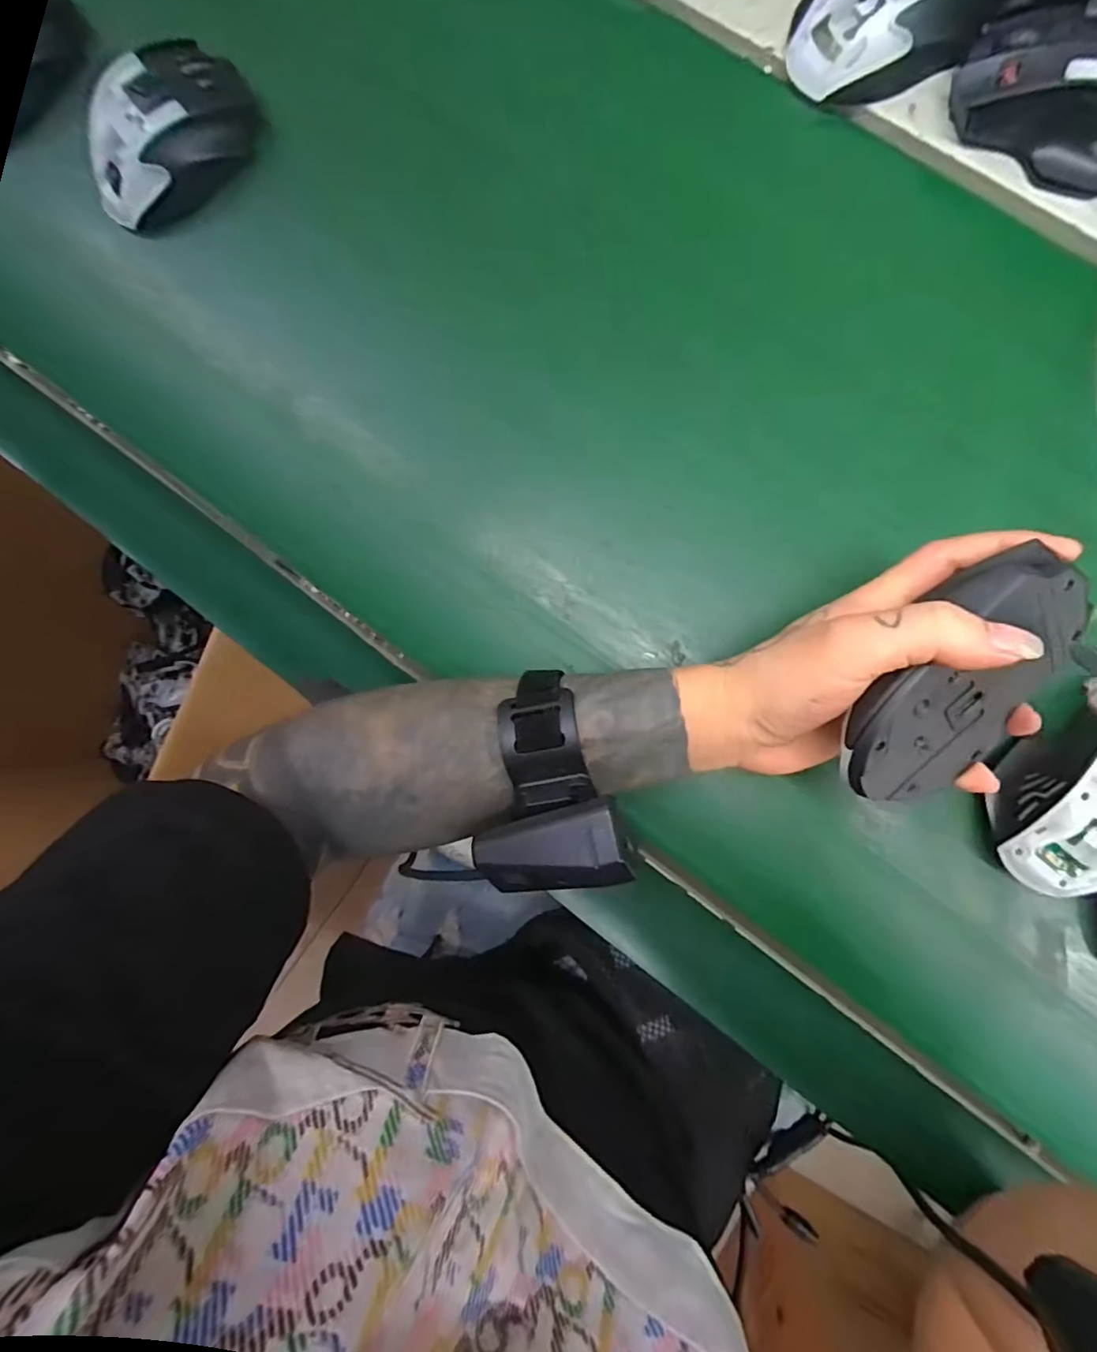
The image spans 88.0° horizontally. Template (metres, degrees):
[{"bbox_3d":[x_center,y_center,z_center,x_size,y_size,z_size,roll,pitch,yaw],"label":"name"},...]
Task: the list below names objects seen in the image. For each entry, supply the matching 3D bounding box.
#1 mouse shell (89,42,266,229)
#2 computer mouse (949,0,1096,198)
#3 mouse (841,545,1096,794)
[{"bbox_3d":[-0.239,-0.340,0.358,0.071,0.040,0.119,39,95,7],"label":"mouse shell"},{"bbox_3d":[0.265,-0.292,0.286,0.115,0.037,0.060,34,93,6],"label":"computer mouse"},{"bbox_3d":[0.160,-0.001,0.238,0.074,0.040,0.109,28,104,-29],"label":"mouse"}]

